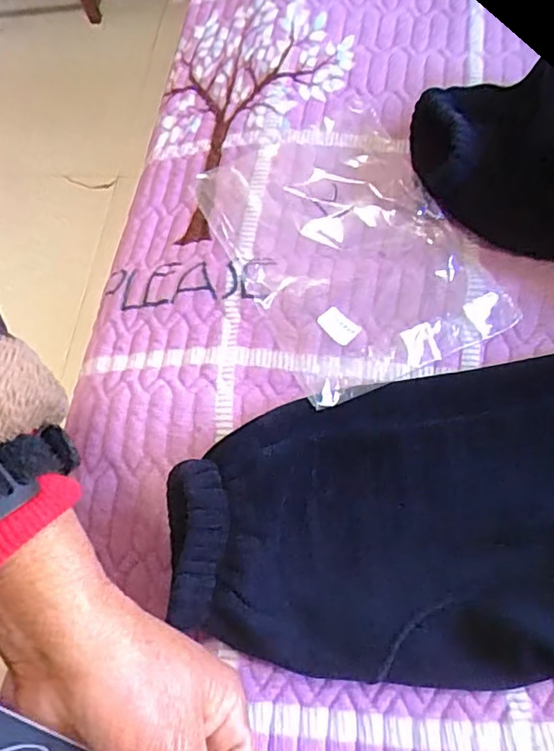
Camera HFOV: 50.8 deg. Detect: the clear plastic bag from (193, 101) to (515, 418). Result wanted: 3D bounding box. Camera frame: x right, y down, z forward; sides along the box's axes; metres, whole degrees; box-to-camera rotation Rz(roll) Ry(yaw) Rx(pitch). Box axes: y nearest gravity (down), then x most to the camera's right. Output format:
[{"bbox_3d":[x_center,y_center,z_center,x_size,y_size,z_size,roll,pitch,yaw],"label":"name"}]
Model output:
[{"bbox_3d":[0.053,-0.102,0.454,0.160,0.031,0.239,-26,69,-8],"label":"clear plastic bag"}]

